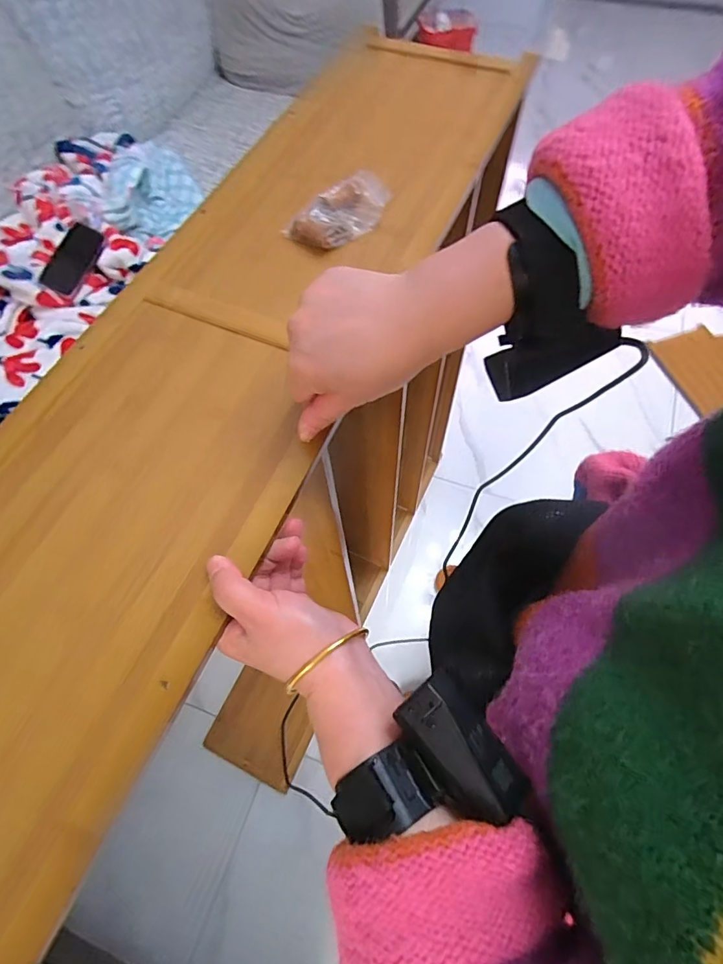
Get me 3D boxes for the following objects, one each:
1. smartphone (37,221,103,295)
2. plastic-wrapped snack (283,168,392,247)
[{"bbox_3d":[-0.612,-0.471,0.990,0.065,0.014,0.153,31,87,-15],"label":"smartphone"},{"bbox_3d":[-0.019,-0.243,0.427,0.090,0.027,0.048,-39,69,-15],"label":"plastic-wrapped snack"}]

